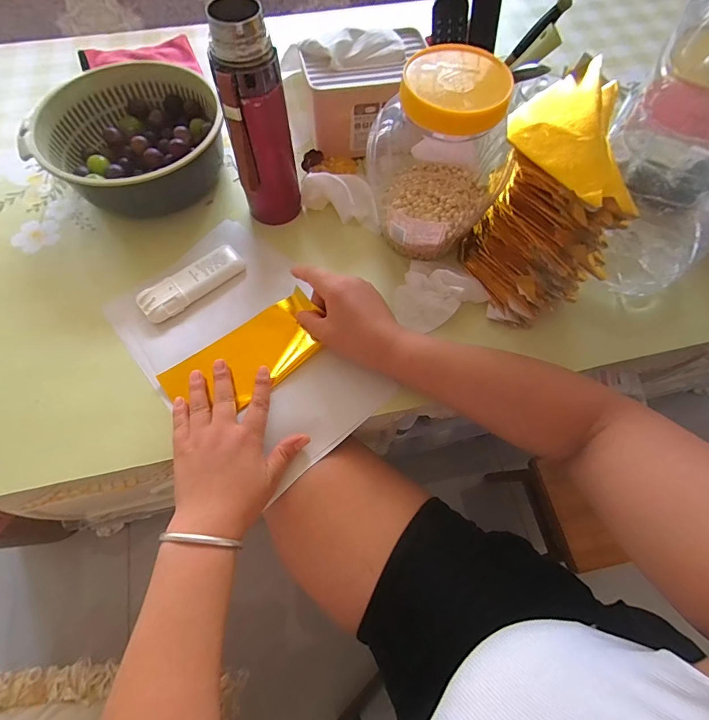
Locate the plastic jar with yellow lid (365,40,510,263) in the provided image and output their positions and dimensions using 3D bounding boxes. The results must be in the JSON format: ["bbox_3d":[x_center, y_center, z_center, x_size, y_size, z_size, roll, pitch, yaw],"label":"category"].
[{"bbox_3d":[0.091,-0.214,0.420,0.130,0.181,0.140,0,65,-1],"label":"plastic jar with yellow lid"}]

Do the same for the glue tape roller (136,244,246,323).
[{"bbox_3d":[-0.189,-0.092,0.463,0.125,0.016,0.045,-38,71,-17],"label":"glue tape roller"}]

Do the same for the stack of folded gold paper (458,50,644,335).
[{"bbox_3d":[0.190,-0.165,0.411,0.104,0.172,0.192,5,65,1],"label":"stack of folded gold paper"}]

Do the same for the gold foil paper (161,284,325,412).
[{"bbox_3d":[-0.113,-0.004,0.431,0.177,0.012,0.081,-37,72,-13],"label":"gold foil paper"}]

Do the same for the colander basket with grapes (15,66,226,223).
[{"bbox_3d":[-0.291,-0.297,0.525,0.224,0.076,0.189,-19,67,-9],"label":"colander basket with grapes"}]

